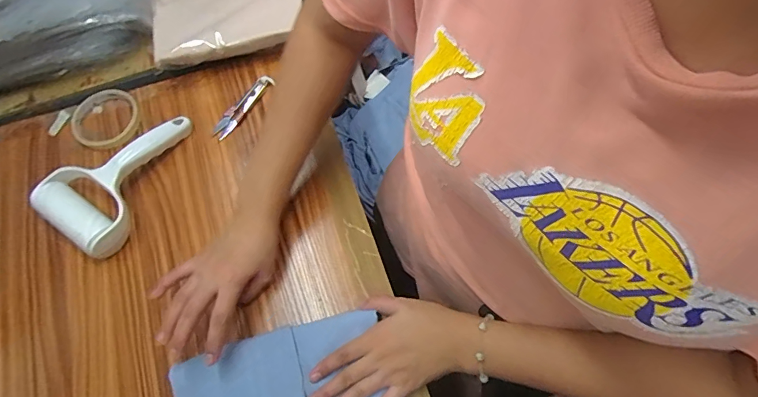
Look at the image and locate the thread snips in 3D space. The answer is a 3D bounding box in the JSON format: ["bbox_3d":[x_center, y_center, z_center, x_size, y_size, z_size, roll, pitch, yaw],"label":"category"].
[{"bbox_3d":[-0.182,-0.123,0.564,0.023,0.008,0.105,30,70,16],"label":"thread snips"}]

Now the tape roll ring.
[{"bbox_3d":[-0.357,-0.106,0.557,0.086,0.015,0.084,-1,65,3],"label":"tape roll ring"}]

